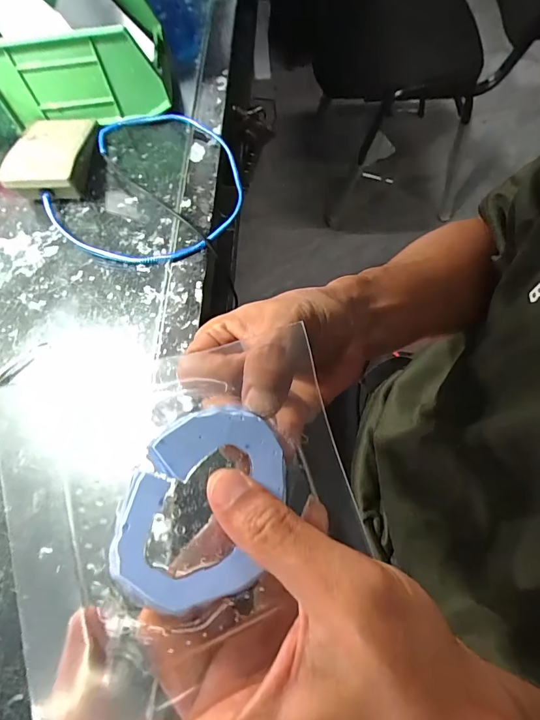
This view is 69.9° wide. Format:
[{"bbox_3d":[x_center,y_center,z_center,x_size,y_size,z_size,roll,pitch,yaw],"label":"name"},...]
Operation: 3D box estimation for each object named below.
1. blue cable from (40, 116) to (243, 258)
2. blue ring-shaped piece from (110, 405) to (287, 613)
[{"bbox_3d":[-0.108,-0.169,0.374,0.162,0.022,0.181,30,72,13],"label":"blue cable"},{"bbox_3d":[-0.024,0.052,0.148,0.054,0.004,0.074,27,62,-7],"label":"blue ring-shaped piece"}]

